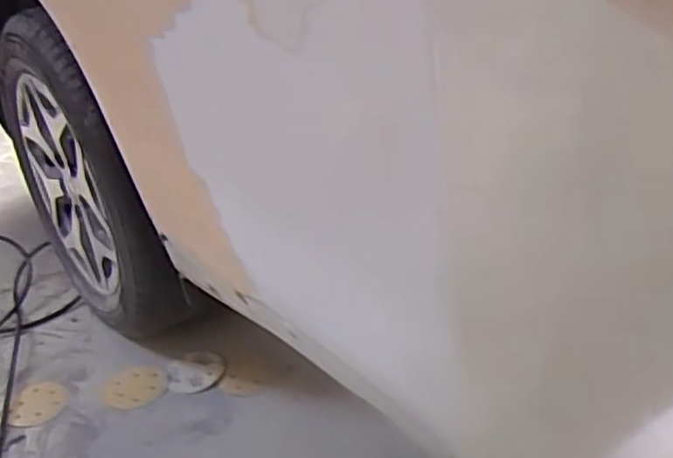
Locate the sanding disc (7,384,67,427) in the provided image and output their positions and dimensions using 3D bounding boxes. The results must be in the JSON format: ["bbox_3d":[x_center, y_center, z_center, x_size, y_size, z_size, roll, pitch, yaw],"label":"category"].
[{"bbox_3d":[-0.603,0.356,1.411,0.115,0.005,0.130,-14,28,-7],"label":"sanding disc"}]

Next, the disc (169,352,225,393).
[{"bbox_3d":[-0.288,0.294,1.431,0.112,0.010,0.109,-3,31,2],"label":"disc"}]

